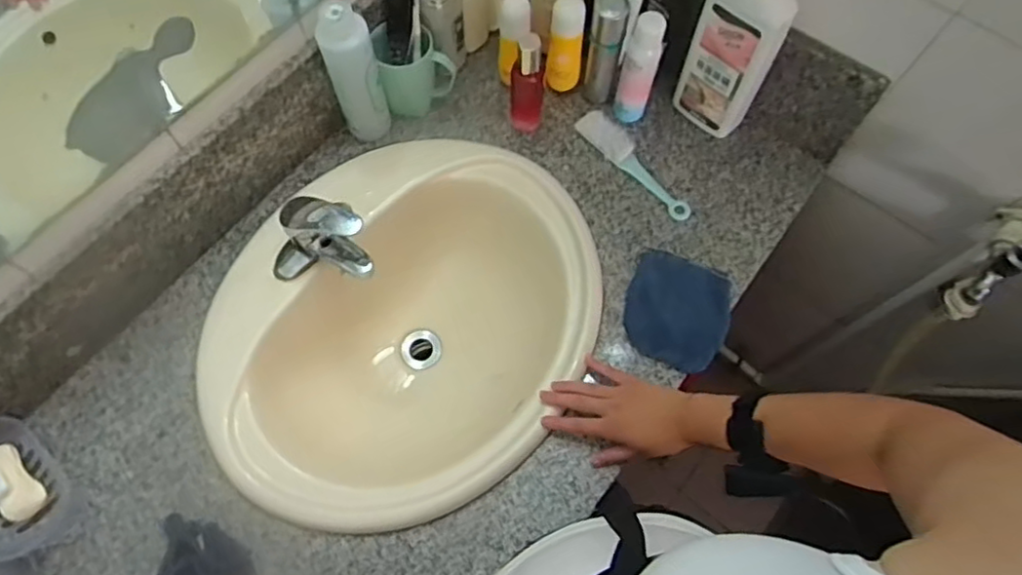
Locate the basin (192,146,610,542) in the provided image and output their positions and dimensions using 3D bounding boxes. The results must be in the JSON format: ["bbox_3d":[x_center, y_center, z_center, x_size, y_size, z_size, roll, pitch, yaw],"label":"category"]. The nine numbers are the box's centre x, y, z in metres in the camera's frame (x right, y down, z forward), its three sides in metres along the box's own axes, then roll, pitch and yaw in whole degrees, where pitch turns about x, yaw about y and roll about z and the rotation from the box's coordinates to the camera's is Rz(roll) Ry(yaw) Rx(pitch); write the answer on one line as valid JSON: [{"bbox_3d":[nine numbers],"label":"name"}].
[{"bbox_3d":[-0.147,0.050,0.856,0.446,0.213,0.514,28,69,9],"label":"basin"}]

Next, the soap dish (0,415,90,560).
[{"bbox_3d":[-0.548,0.220,0.696,0.094,0.052,0.144,-42,75,-18],"label":"soap dish"}]

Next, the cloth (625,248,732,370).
[{"bbox_3d":[0.210,0.026,0.802,0.126,0.023,0.142,23,68,7],"label":"cloth"}]

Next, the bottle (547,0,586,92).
[{"bbox_3d":[0.077,-0.337,0.884,0.050,0.137,0.040,11,67,2],"label":"bottle"}]

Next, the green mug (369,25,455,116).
[{"bbox_3d":[-0.132,-0.303,0.889,0.104,0.102,0.072,-13,69,-8],"label":"green mug"}]

